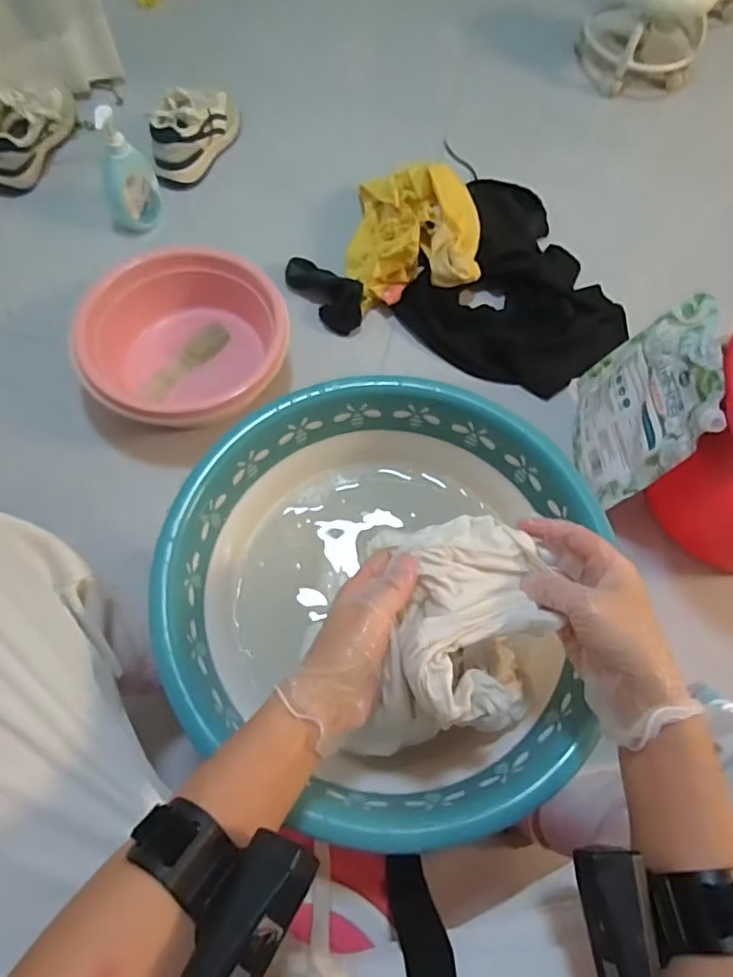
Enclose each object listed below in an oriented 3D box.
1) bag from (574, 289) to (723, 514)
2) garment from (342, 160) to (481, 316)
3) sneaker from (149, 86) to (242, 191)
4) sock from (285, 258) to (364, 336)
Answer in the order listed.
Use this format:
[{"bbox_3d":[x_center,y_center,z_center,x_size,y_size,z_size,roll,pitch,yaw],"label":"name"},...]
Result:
[{"bbox_3d":[0.381,-0.120,0.800,0.023,0.278,0.235,7,67,-13],"label":"bag"},{"bbox_3d":[0.088,-0.455,1.019,0.225,0.108,0.254,6,66,0],"label":"garment"},{"bbox_3d":[-0.343,-0.722,1.138,0.093,0.118,0.220,17,67,5],"label":"sneaker"},{"bbox_3d":[-0.070,-0.355,1.013,0.084,0.038,0.175,-35,73,-16],"label":"sock"}]

